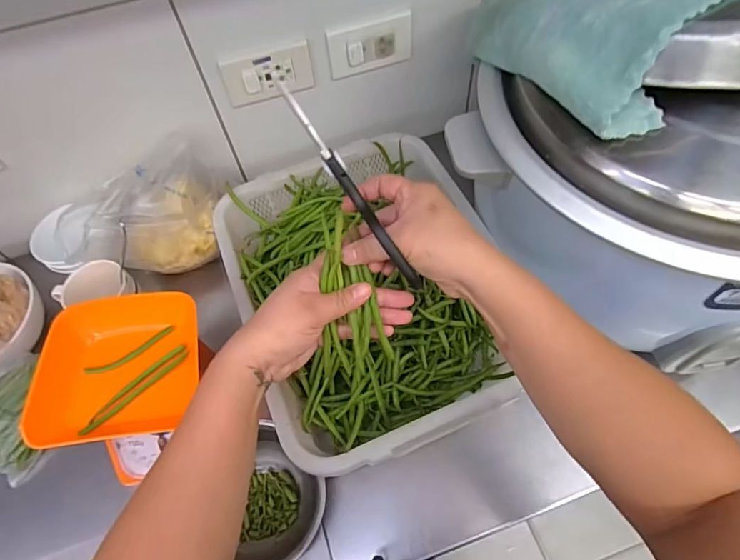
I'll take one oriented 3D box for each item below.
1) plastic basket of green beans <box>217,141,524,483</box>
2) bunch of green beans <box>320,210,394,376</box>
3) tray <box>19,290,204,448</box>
[{"bbox_3d":[0.002,0.013,0.599,0.313,0.107,0.402,-22,61,-9],"label":"plastic basket of green beans"},{"bbox_3d":[-0.018,0.015,0.392,0.058,0.027,0.140,-8,101,-1],"label":"bunch of green beans"},{"bbox_3d":[-0.258,0.087,0.478,0.147,0.037,0.142,-1,79,-22],"label":"tray"}]

